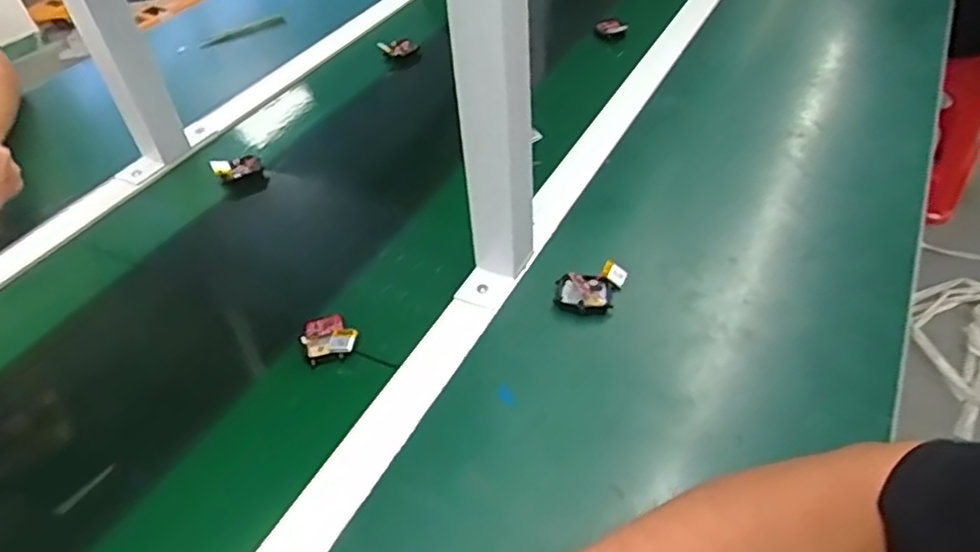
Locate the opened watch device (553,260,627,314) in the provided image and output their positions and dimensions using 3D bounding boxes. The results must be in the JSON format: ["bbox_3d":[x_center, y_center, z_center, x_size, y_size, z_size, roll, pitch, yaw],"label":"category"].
[{"bbox_3d":[0.087,0.011,0.556,0.065,0.012,0.041,-17,46,-13],"label":"opened watch device"}]

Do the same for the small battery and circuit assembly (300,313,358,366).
[{"bbox_3d":[-0.132,0.049,0.543,0.044,0.015,0.043,-10,45,-6],"label":"small battery and circuit assembly"}]

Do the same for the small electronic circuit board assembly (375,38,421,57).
[{"bbox_3d":[-0.125,-0.310,0.902,0.058,0.019,0.015,7,46,12],"label":"small electronic circuit board assembly"}]

